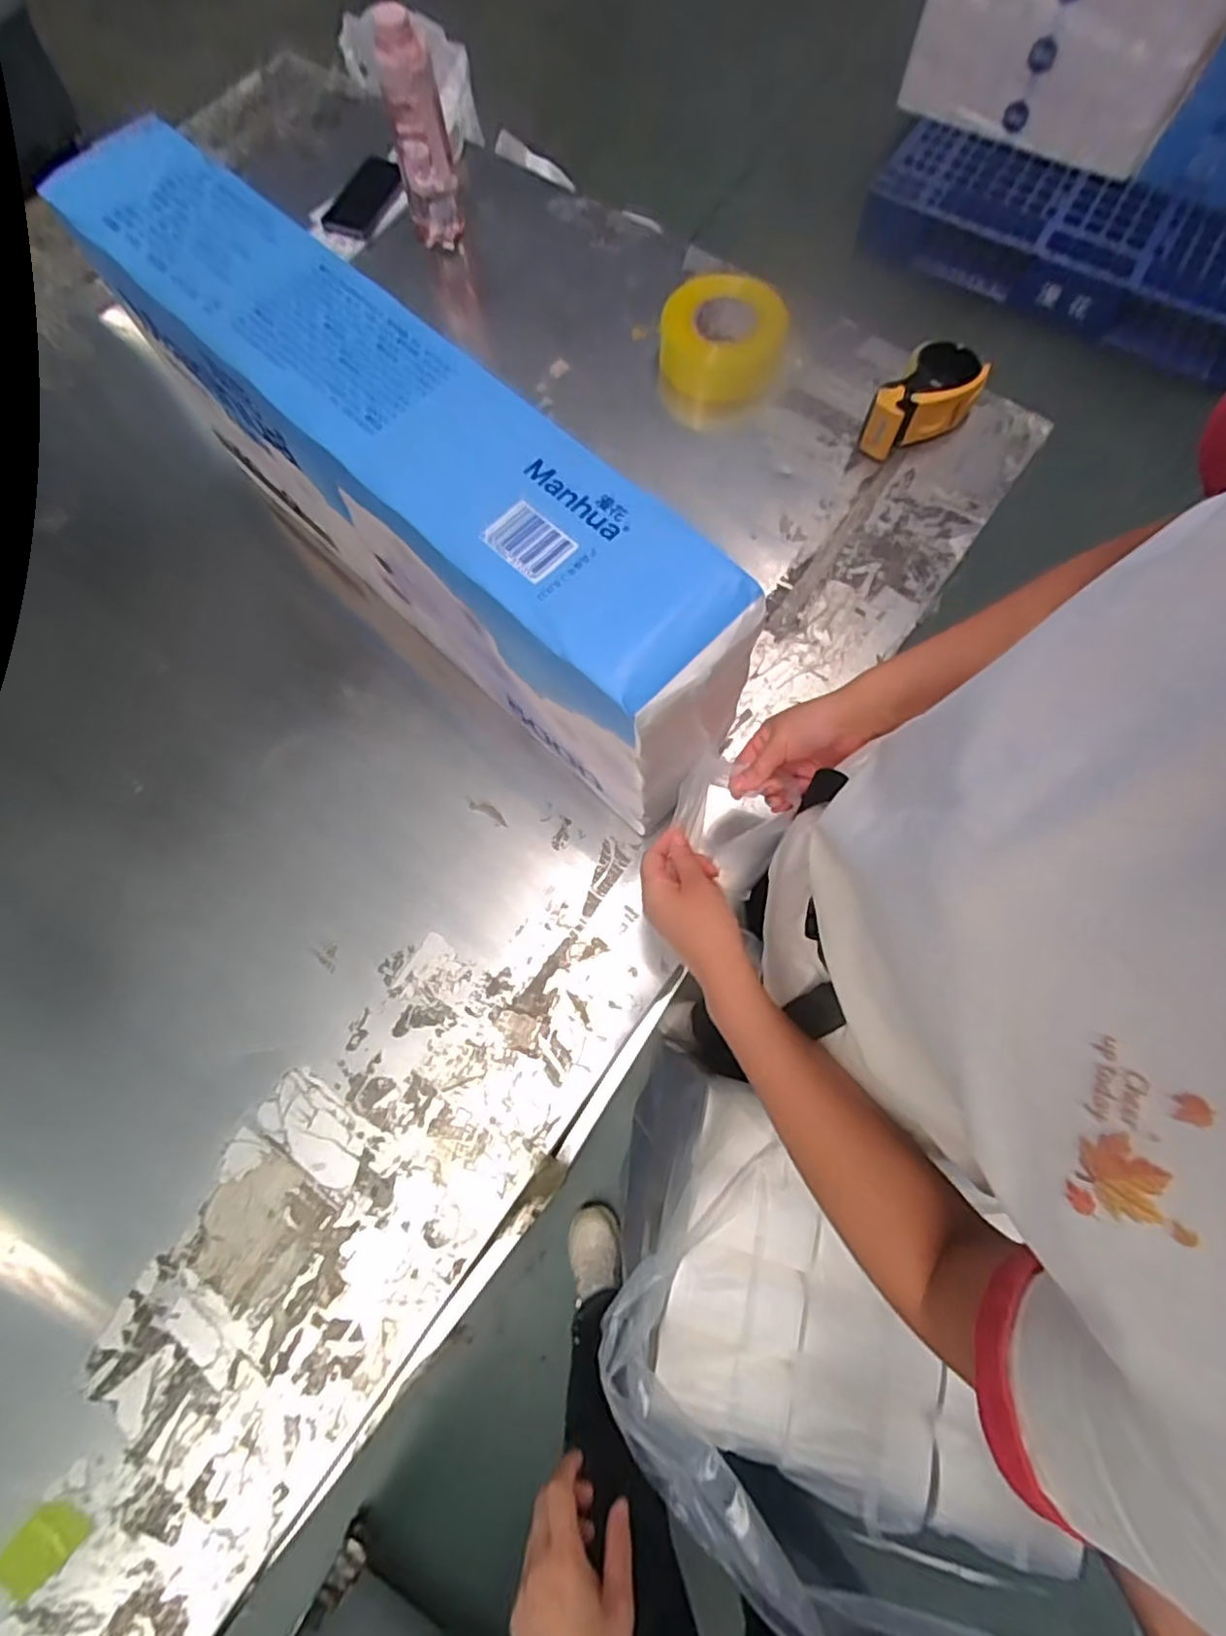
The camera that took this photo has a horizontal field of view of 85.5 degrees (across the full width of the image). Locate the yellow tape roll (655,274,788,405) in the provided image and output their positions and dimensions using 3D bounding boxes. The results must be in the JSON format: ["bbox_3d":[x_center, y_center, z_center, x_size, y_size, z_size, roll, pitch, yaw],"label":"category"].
[{"bbox_3d":[0.144,-0.629,0.879,0.156,0.069,0.156,0,73,1],"label":"yellow tape roll"}]

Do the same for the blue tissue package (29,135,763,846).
[{"bbox_3d":[-0.186,-0.282,0.610,0.700,0.257,0.153,43,78,13],"label":"blue tissue package"}]

